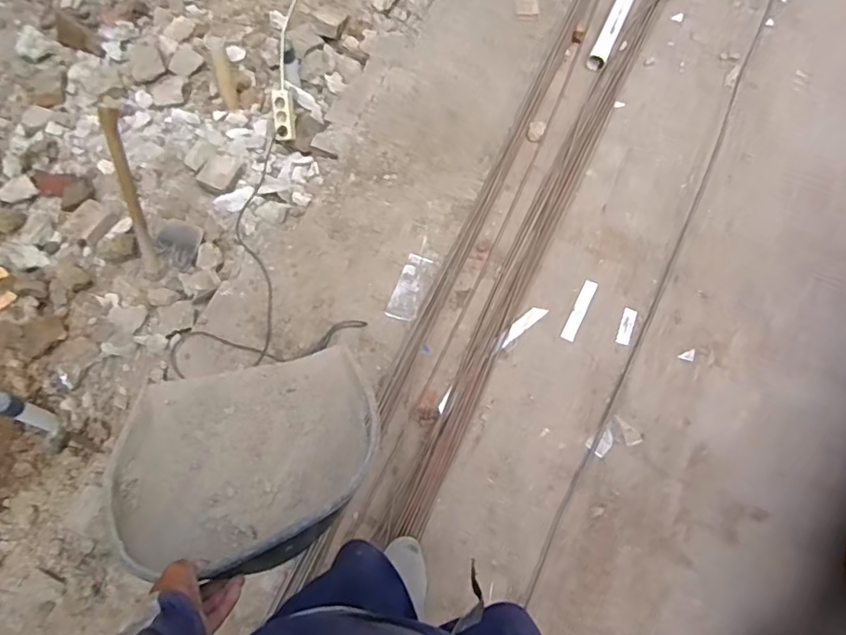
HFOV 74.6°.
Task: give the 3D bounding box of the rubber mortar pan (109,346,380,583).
[{"bbox_3d":[-0.267,0.195,0.845,0.381,0.148,0.376,-12,51,-11],"label":"rubber mortar pan"}]

